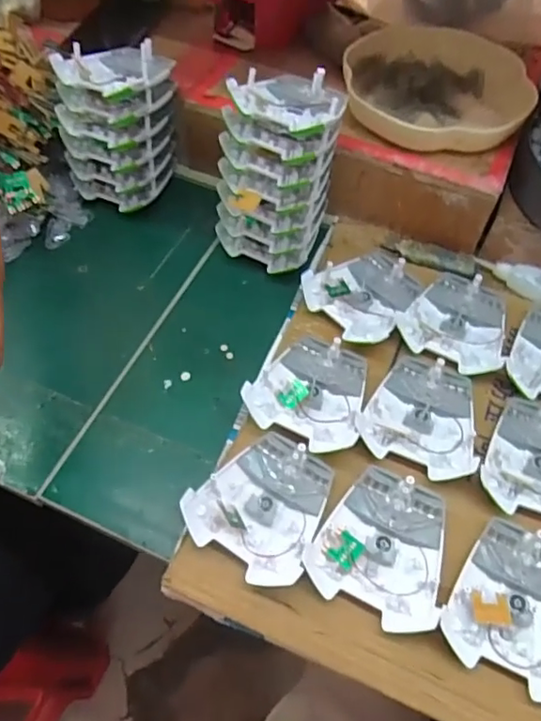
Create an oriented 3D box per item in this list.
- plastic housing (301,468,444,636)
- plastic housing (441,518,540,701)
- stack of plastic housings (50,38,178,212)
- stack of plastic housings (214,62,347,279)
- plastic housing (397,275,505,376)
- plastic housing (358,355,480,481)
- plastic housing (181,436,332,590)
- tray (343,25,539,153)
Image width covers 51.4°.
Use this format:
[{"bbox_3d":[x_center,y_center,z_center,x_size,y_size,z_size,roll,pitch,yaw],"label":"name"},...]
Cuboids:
[{"bbox_3d":[0.089,0.139,0.432,0.096,0.015,0.110,25,60,12],"label":"plastic housing"},{"bbox_3d":[0.183,0.175,0.411,0.095,0.016,0.109,20,59,9],"label":"plastic housing"},{"bbox_3d":[-0.159,-0.259,0.609,0.095,0.127,0.122,23,60,10],"label":"stack of plastic housings"},{"bbox_3d":[0.010,-0.192,0.564,0.107,0.151,0.131,16,59,7],"label":"stack of plastic housings"},{"bbox_3d":[0.186,-0.041,0.551,0.098,0.018,0.106,27,61,13],"label":"plastic housing"},{"bbox_3d":[0.135,0.044,0.492,0.096,0.018,0.109,20,59,9],"label":"plastic housing"},{"bbox_3d":[-0.003,0.110,0.442,0.096,0.017,0.108,32,62,15],"label":"plastic housing"},{"bbox_3d":[0.173,-0.297,0.607,0.210,0.038,0.176,30,61,14],"label":"tray"}]

